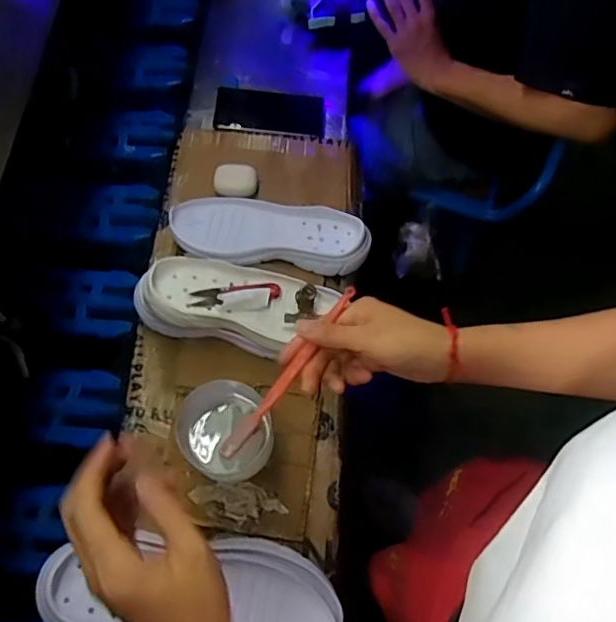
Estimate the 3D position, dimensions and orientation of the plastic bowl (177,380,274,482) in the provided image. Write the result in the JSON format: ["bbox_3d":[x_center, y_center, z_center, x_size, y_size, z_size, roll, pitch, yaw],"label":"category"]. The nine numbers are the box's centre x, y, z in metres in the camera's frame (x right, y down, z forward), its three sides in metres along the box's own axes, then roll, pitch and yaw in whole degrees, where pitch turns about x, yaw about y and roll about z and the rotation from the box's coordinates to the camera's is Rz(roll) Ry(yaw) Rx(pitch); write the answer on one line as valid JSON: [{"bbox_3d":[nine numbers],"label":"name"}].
[{"bbox_3d":[-0.085,0.129,0.600,0.089,0.073,0.090,1,66,-3],"label":"plastic bowl"}]

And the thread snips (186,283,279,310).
[{"bbox_3d":[-0.081,-0.015,0.634,0.098,0.019,0.032,-8,67,-6],"label":"thread snips"}]

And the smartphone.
[{"bbox_3d":[-0.055,-0.286,0.817,0.157,0.014,0.076,3,66,-2],"label":"smartphone"}]

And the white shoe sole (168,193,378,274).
[{"bbox_3d":[-0.048,-0.100,0.705,0.240,0.032,0.094,12,66,2],"label":"white shoe sole"}]

